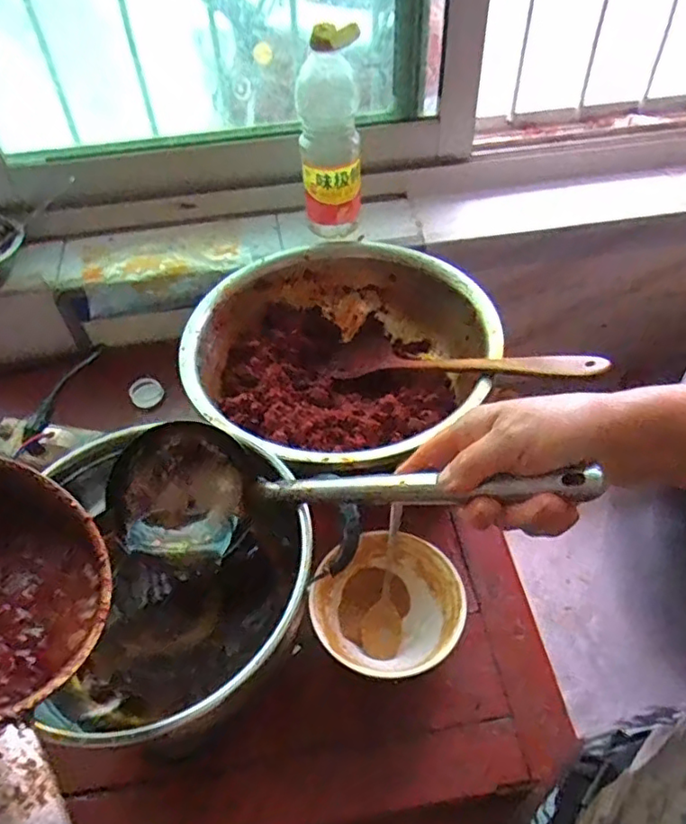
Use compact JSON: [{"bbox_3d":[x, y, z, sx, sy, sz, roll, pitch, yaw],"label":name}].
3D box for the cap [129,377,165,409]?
[{"bbox_3d":[-0.259,-0.026,0.803,0.042,0.016,0.040,0,49,0],"label":"cap"}]

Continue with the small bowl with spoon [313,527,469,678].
[{"bbox_3d":[0.038,0.181,0.553,0.133,0.063,0.125,0,49,0],"label":"small bowl with spoon"}]

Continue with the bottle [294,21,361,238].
[{"bbox_3d":[-0.015,-0.340,0.764,0.080,0.240,0.065,-3,49,-3],"label":"bottle"}]

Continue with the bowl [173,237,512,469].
[{"bbox_3d":[-0.007,-0.061,0.719,0.334,0.114,0.340,0,49,0],"label":"bowl"}]

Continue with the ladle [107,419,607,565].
[{"bbox_3d":[-0.020,0.063,0.446,0.381,0.084,0.091,-4,44,29],"label":"ladle"}]

